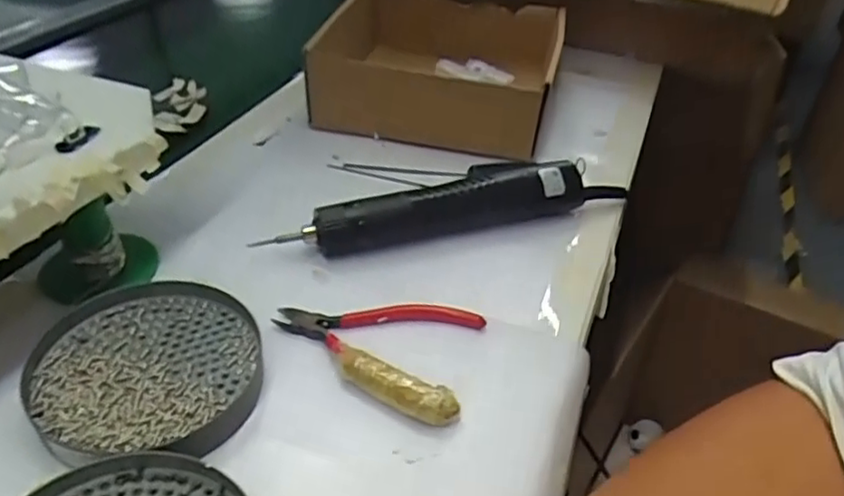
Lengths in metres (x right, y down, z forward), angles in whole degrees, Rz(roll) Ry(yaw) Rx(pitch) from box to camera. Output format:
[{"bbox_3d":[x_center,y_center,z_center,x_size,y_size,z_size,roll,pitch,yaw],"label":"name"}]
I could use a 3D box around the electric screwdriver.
[{"bbox_3d":[0.027,-0.032,0.461,0.260,0.032,0.032,-11,40,-18],"label":"electric screwdriver"}]

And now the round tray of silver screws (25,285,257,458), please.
[{"bbox_3d":[-0.142,0.060,0.342,0.112,0.016,0.107,2,37,-2],"label":"round tray of silver screws"}]

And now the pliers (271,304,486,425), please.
[{"bbox_3d":[-0.029,0.055,0.372,0.114,0.018,0.081,12,38,10],"label":"pliers"}]

